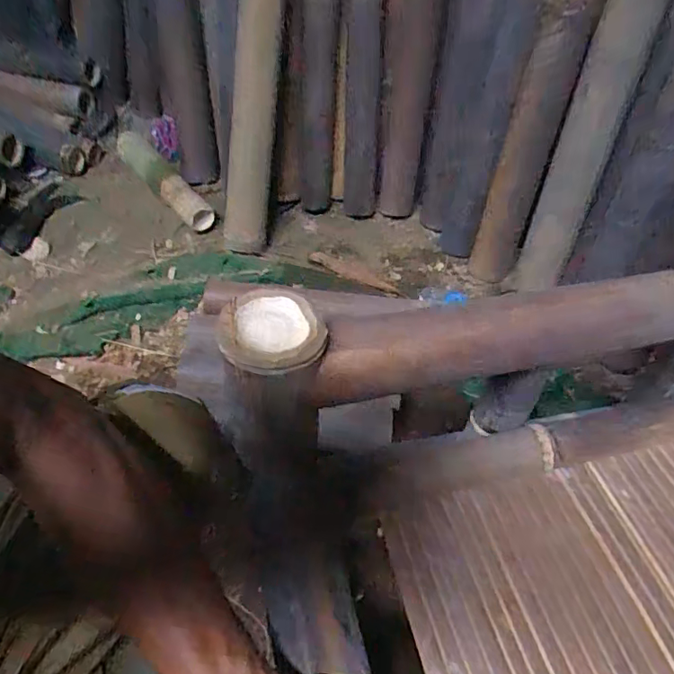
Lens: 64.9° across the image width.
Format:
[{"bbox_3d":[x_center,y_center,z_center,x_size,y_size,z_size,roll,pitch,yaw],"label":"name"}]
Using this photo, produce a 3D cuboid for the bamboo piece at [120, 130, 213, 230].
[{"bbox_3d":[-0.384,-0.350,1.141,0.061,0.052,0.371,-30,59,-25],"label":"bamboo piece"}]

